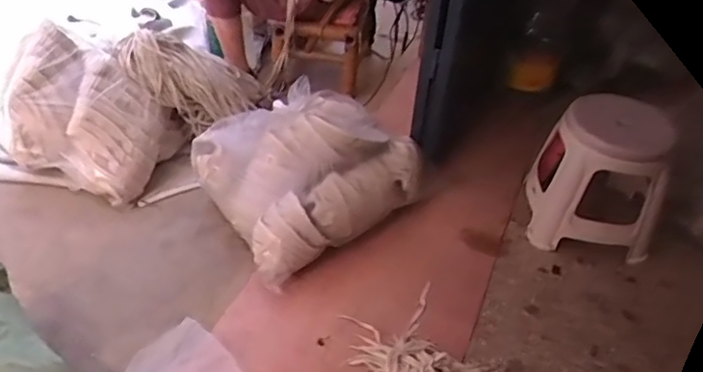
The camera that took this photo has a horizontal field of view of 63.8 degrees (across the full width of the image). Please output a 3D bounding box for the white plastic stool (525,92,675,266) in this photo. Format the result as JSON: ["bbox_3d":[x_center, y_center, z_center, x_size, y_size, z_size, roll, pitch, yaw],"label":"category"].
[{"bbox_3d":[0.580,-0.034,1.335,0.286,0.300,0.309,15,42,15],"label":"white plastic stool"}]

